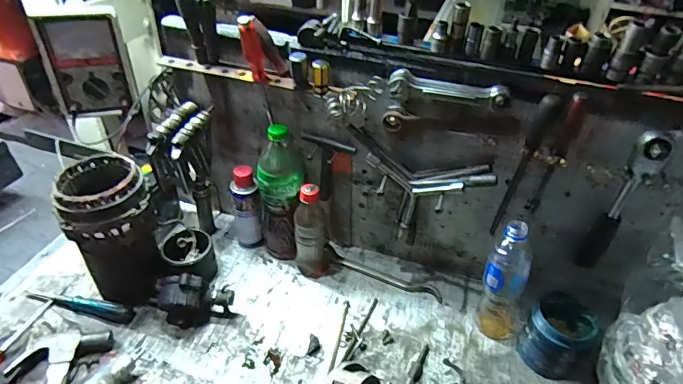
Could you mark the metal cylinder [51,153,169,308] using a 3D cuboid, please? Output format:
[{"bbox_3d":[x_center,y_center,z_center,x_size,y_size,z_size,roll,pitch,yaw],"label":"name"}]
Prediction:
[{"bbox_3d":[-0.362,0.068,0.730,0.126,0.233,0.124,-20,45,-27],"label":"metal cylinder"}]

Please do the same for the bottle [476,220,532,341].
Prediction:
[{"bbox_3d":[0.258,0.138,0.698,0.073,0.213,0.062,26,46,27],"label":"bottle"}]

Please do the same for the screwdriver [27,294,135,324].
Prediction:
[{"bbox_3d":[-0.438,0.184,0.749,0.191,0.020,0.026,11,40,10],"label":"screwdriver"}]

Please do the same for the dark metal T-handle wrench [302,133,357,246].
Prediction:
[{"bbox_3d":[-0.019,0.005,0.812,0.081,0.245,0.026,12,41,12],"label":"dark metal T-handle wrench"}]

